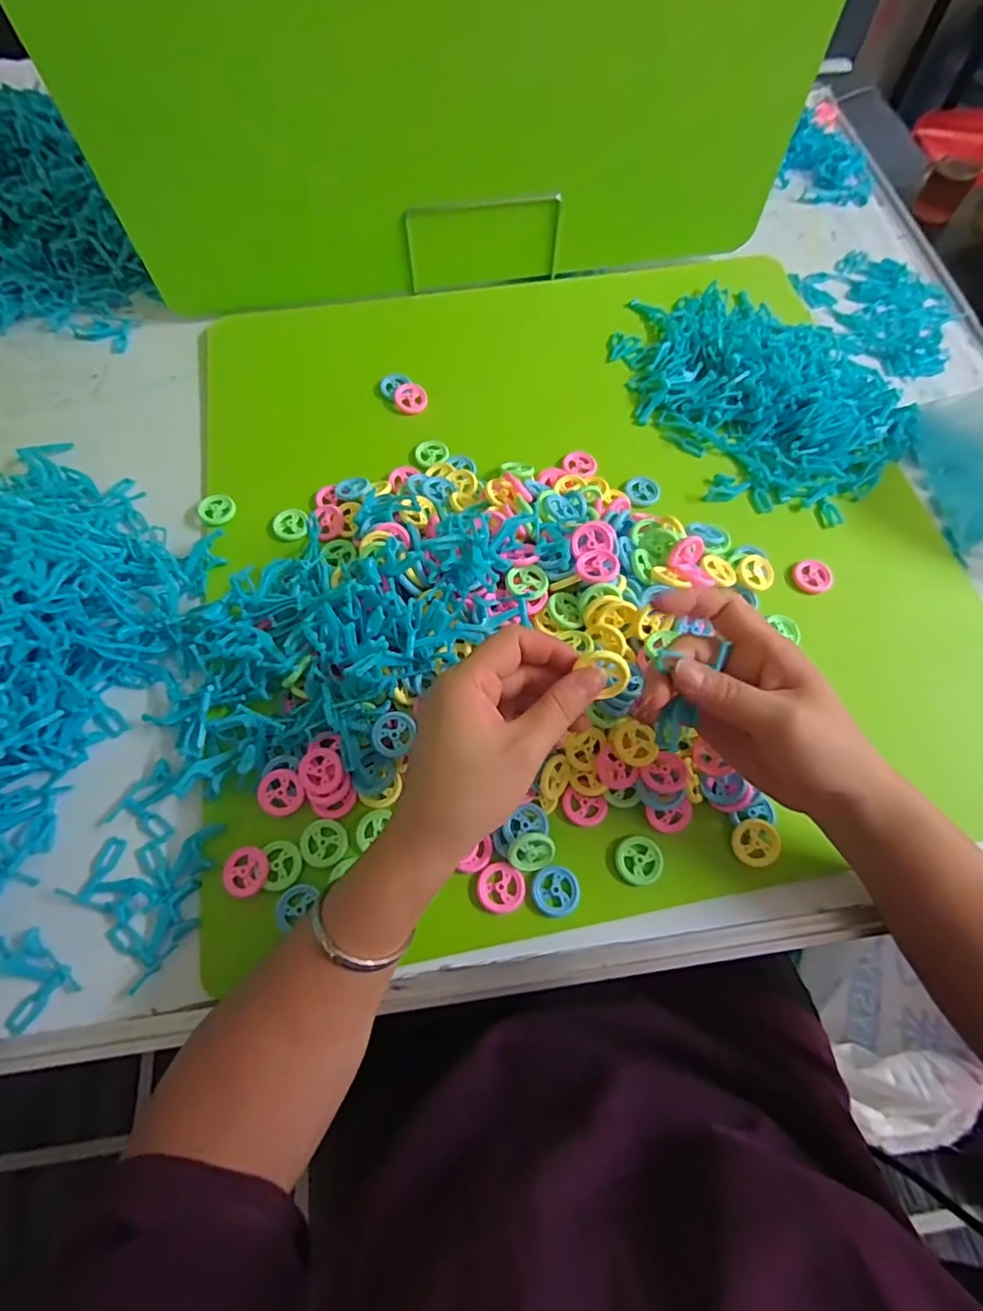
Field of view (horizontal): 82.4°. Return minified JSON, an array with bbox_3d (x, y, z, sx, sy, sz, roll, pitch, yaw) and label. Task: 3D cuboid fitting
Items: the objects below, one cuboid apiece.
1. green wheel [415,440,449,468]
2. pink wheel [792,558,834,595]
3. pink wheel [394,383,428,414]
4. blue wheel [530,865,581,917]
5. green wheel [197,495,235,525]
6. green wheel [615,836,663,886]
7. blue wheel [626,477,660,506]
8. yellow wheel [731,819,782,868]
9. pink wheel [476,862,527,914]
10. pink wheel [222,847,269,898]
[{"bbox_3d":[-0.053,-0.179,0.500,0.028,0.004,0.033,2,65,0],"label":"green wheel"},{"bbox_3d":[0.262,-0.064,0.457,0.025,0.011,0.029,-30,69,-14],"label":"pink wheel"},{"bbox_3d":[-0.075,-0.239,0.523,0.029,0.006,0.029,-29,93,-12],"label":"pink wheel"},{"bbox_3d":[0.040,0.148,0.353,0.030,0.004,0.029,0,65,-1],"label":"blue wheel"},{"bbox_3d":[-0.230,-0.122,0.472,0.027,0.012,0.026,0,65,-1],"label":"green wheel"},{"bbox_3d":[0.096,0.132,0.361,0.029,0.004,0.029,0,65,-1],"label":"green wheel"},{"bbox_3d":[0.132,-0.142,0.487,0.028,0.005,0.028,0,65,-1],"label":"blue wheel"},{"bbox_3d":[0.175,0.124,0.370,0.030,0.007,0.029,0,65,-1],"label":"yellow wheel"},{"bbox_3d":[0.006,0.146,0.354,0.030,0.004,0.029,0,65,-1],"label":"pink wheel"},{"bbox_3d":[-0.158,0.138,0.360,0.030,0.010,0.028,0,65,-1],"label":"pink wheel"}]

